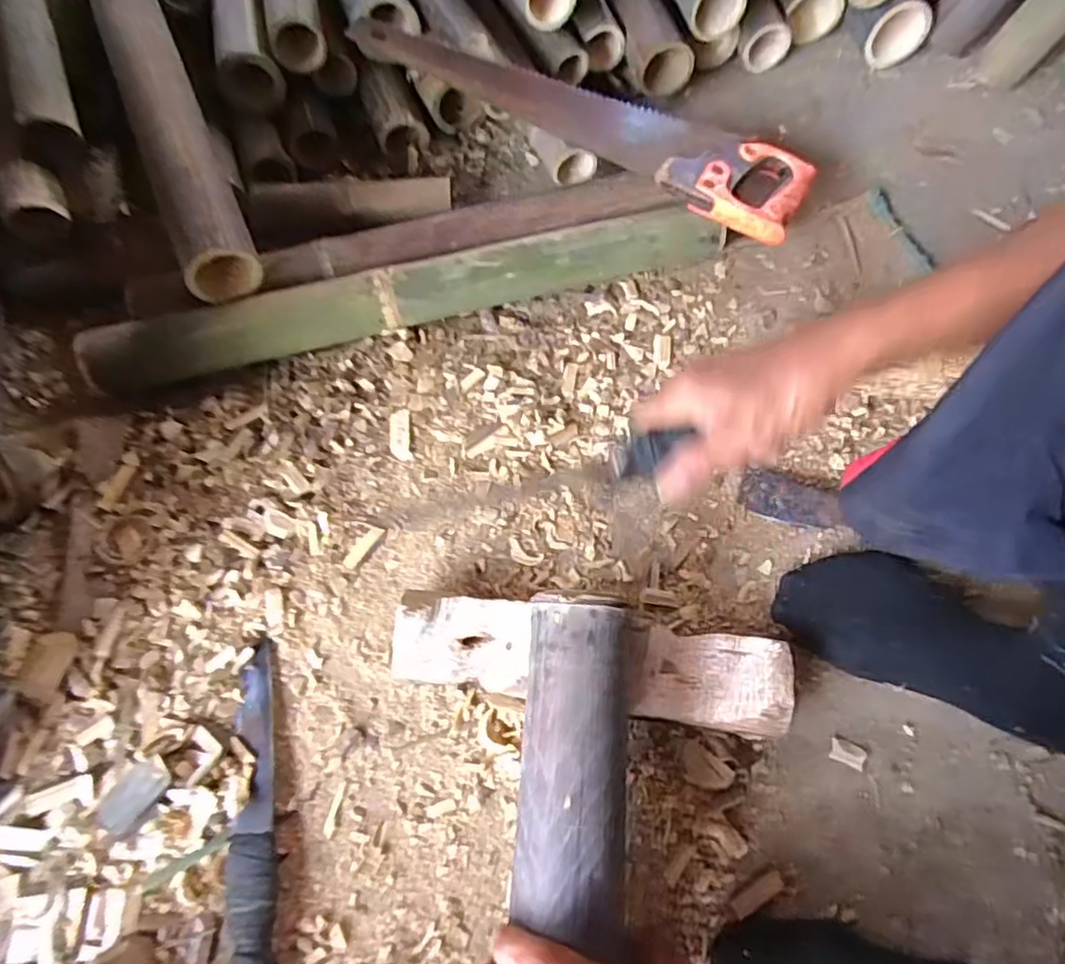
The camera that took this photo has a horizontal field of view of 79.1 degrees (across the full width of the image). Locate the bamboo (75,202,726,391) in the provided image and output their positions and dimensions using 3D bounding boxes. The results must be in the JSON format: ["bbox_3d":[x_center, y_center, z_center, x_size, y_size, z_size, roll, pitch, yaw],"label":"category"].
[{"bbox_3d":[-0.118,-0.197,0.665,0.635,0.076,0.047,-15,66,-5],"label":"bamboo"}]

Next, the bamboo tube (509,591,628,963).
[{"bbox_3d":[0.013,0.361,0.366,0.070,0.083,0.599,4,69,4],"label":"bamboo tube"}]

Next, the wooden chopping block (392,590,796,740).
[{"bbox_3d":[0.044,0.141,0.513,0.299,0.056,0.073,8,66,6],"label":"wooden chopping block"}]

